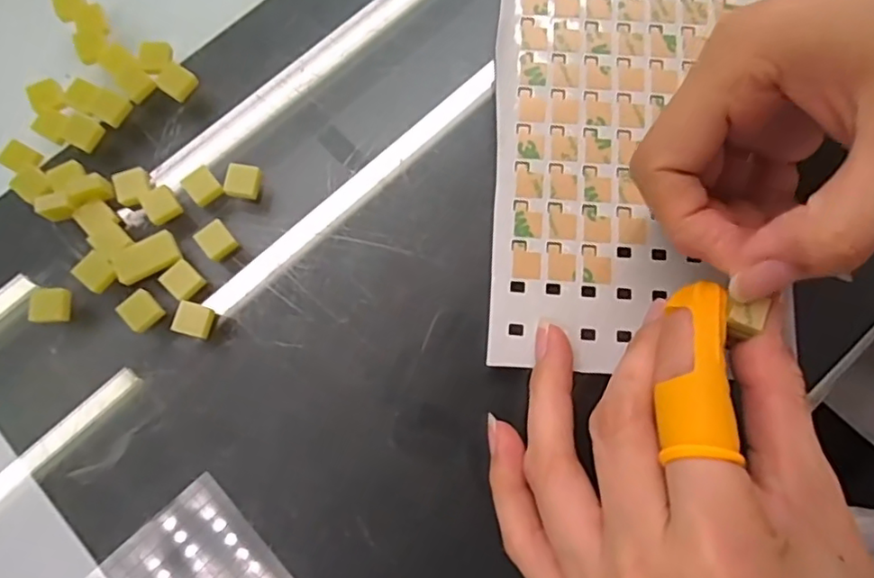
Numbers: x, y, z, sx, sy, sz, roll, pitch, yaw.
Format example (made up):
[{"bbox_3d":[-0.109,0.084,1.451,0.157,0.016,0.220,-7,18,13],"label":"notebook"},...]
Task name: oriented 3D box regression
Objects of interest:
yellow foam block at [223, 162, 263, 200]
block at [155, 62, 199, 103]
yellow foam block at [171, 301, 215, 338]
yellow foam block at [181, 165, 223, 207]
[{"bbox_3d":[-0.067,-0.037,0.205,0.011,0.005,0.011,9,77,2],"label":"yellow foam block"},{"bbox_3d":[-0.094,-0.075,0.214,0.012,0.005,0.011,37,80,7],"label":"block"},{"bbox_3d":[-0.079,0.010,0.194,0.012,0.006,0.011,12,77,2],"label":"yellow foam block"},{"bbox_3d":[-0.080,-0.035,0.202,0.010,0.005,0.011,-40,80,-9],"label":"yellow foam block"}]

